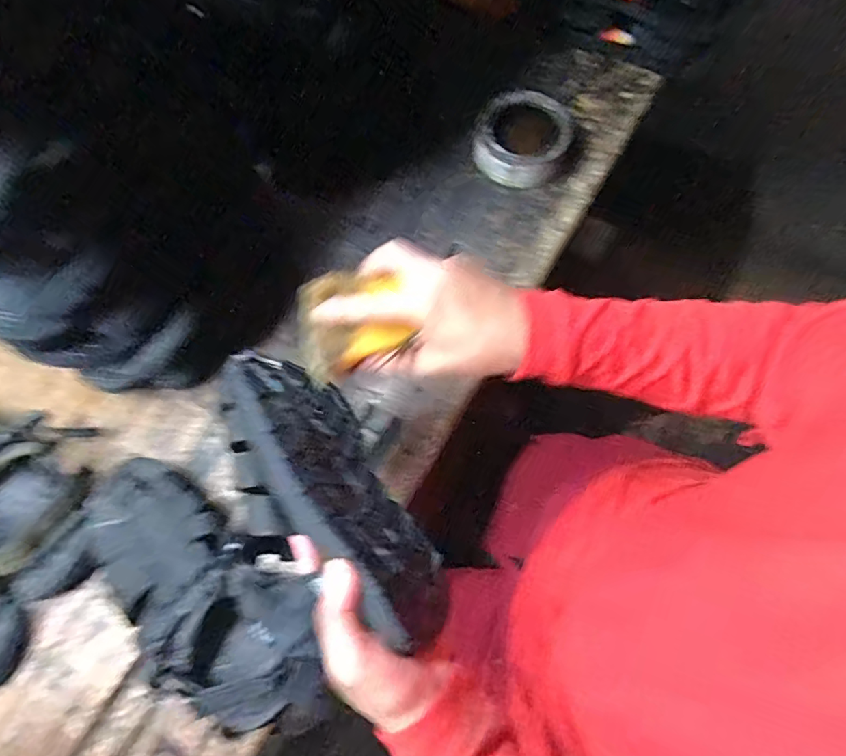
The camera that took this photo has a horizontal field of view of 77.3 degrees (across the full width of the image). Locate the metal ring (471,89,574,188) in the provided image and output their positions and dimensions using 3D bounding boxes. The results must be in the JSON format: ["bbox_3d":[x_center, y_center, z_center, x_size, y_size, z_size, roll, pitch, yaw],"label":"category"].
[{"bbox_3d":[0.125,-0.302,0.662,0.110,0.056,0.122,22,73,10],"label":"metal ring"}]

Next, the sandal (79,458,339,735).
[{"bbox_3d":[-0.204,0.195,0.486,0.285,0.083,0.146,35,75,14],"label":"sandal"}]

